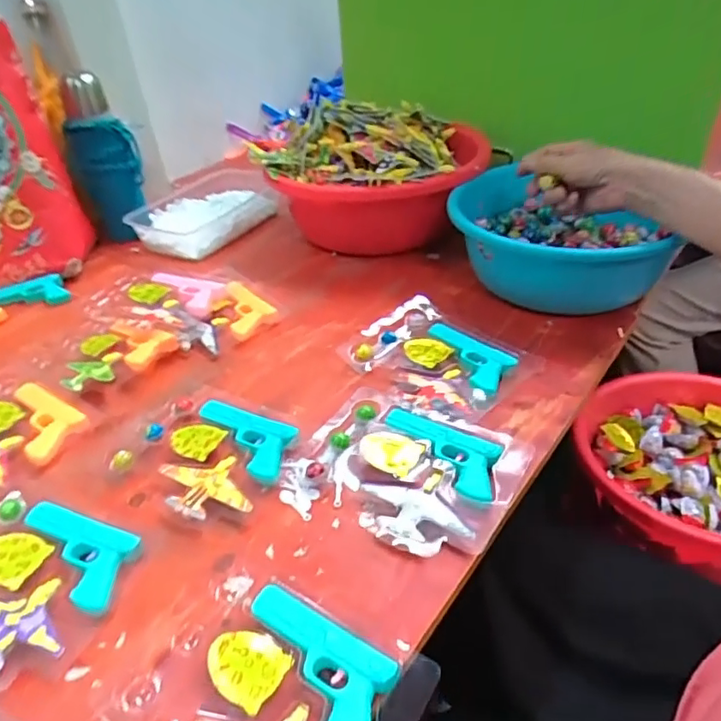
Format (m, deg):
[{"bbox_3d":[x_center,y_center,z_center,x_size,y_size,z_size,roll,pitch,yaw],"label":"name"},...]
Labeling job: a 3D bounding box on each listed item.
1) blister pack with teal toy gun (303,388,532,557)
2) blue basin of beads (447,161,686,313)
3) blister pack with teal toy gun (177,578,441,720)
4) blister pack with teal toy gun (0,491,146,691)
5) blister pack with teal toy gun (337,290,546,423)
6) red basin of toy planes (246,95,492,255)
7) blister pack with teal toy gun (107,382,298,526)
[{"bbox_3d":[0.039,0.082,0.484,0.172,0.015,0.149,16,42,26],"label":"blister pack with teal toy gun"},{"bbox_3d":[0.225,-0.138,0.676,0.233,0.099,0.230,-4,37,3],"label":"blue basin of beads"},{"bbox_3d":[-0.043,0.206,0.337,0.137,0.015,0.126,17,43,28],"label":"blister pack with teal toy gun"},{"bbox_3d":[-0.249,0.159,0.420,0.147,0.011,0.124,9,40,20],"label":"blister pack with teal toy gun"},{"bbox_3d":[0.075,-0.011,0.585,0.127,0.032,0.169,-32,44,-30],"label":"blister pack with teal toy gun"},{"bbox_3d":[0.016,-0.263,0.824,0.299,0.149,0.268,5,38,14],"label":"red basin of toy planes"},{"bbox_3d":[-0.143,0.078,0.514,0.159,0.015,0.128,13,41,23],"label":"blister pack with teal toy gun"}]

